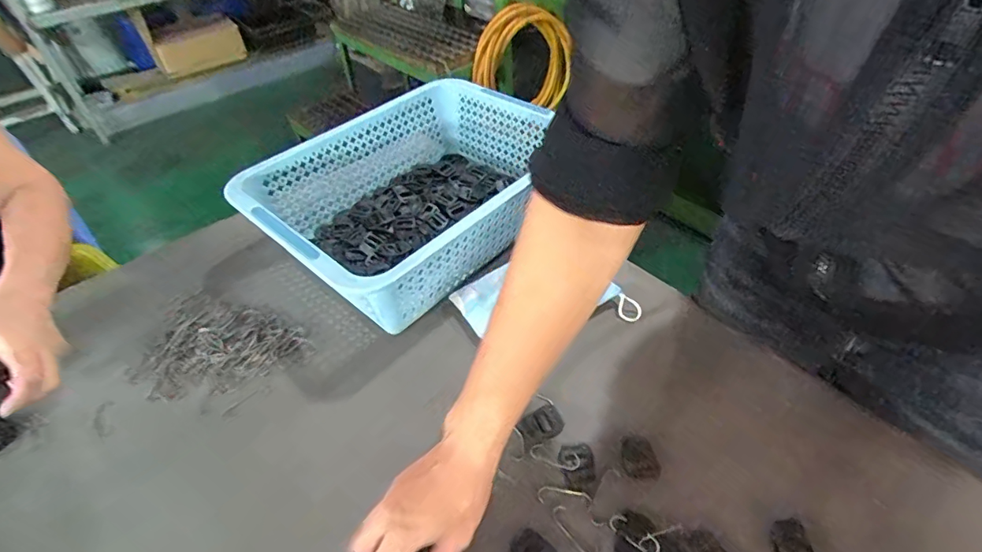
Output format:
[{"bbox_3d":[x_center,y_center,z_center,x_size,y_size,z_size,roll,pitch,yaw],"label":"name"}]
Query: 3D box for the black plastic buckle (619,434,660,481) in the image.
[{"bbox_3d":[0.133,0.163,0.438,0.032,0.004,0.042,-7,46,-2],"label":"black plastic buckle"}]

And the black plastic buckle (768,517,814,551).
[{"bbox_3d":[0.233,0.209,0.376,0.030,0.007,0.039,-3,46,1],"label":"black plastic buckle"}]

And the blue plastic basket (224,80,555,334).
[{"bbox_3d":[-0.093,-0.110,0.635,0.280,0.113,0.377,30,55,29],"label":"blue plastic basket"}]

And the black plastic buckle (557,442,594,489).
[{"bbox_3d":[0.076,0.168,0.434,0.031,0.004,0.037,-1,46,3],"label":"black plastic buckle"}]

